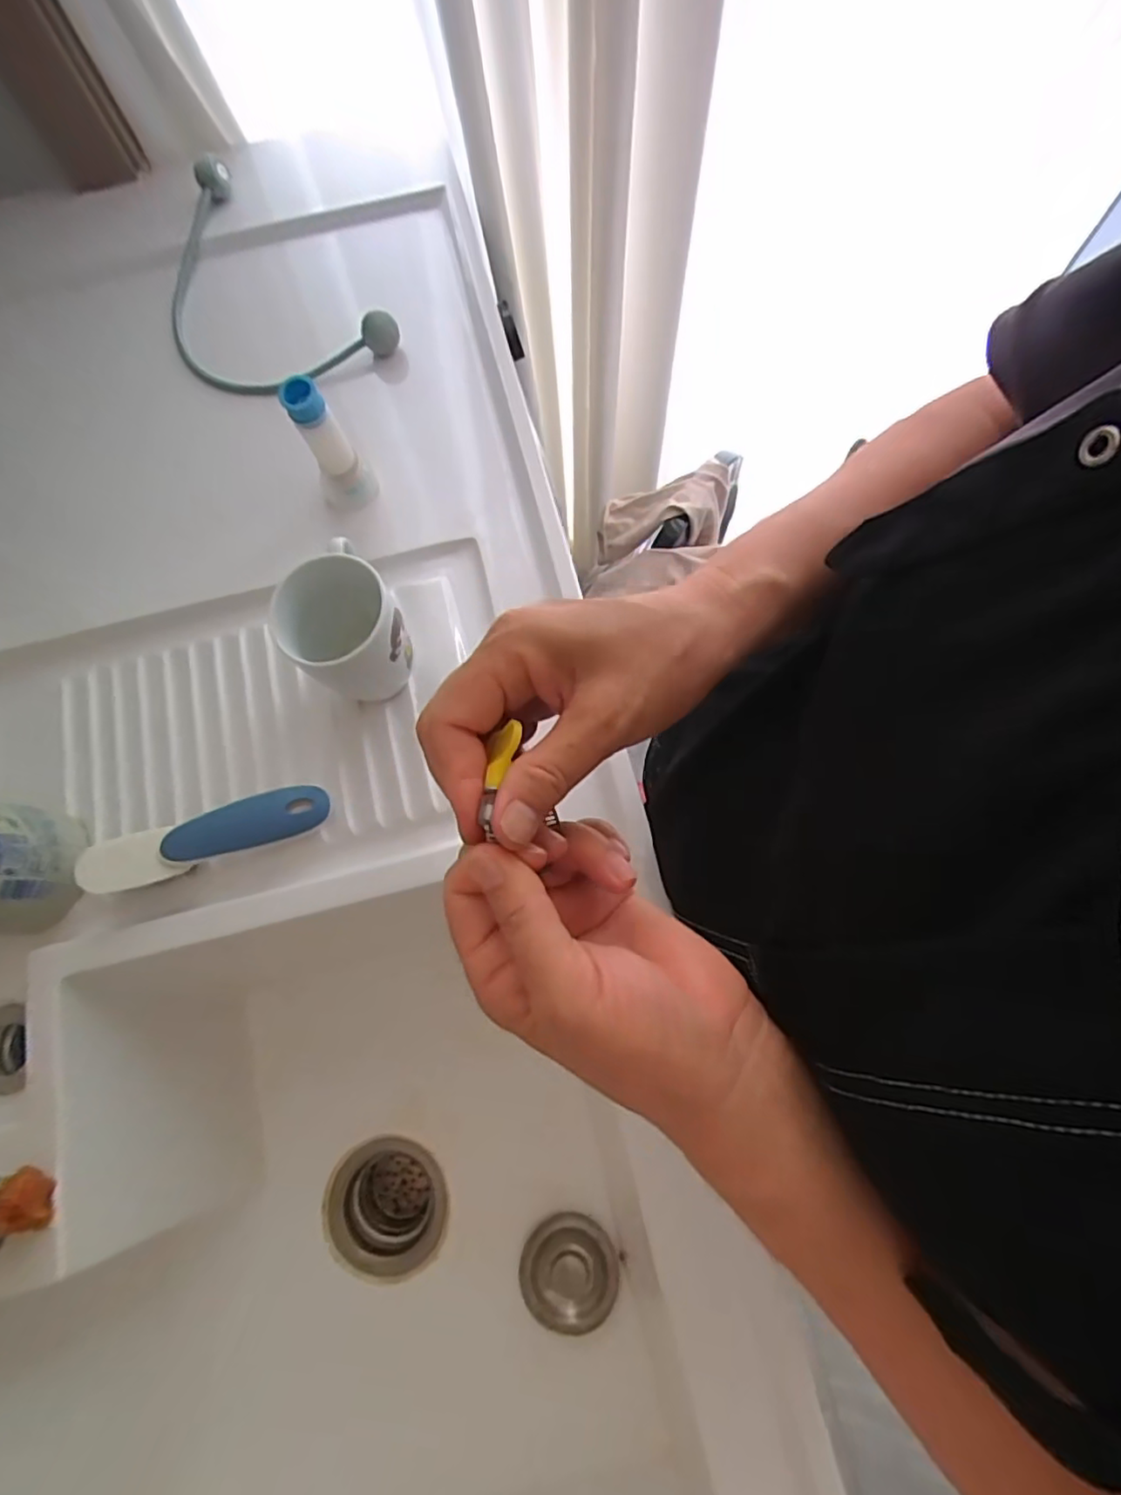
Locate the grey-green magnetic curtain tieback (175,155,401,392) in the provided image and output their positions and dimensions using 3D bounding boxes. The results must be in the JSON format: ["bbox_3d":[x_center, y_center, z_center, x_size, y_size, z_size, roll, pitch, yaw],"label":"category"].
[{"bbox_3d":[-0.301,-0.424,0.592,0.161,0.047,0.294,-42,77,-10],"label":"grey-green magnetic curtain tieback"}]

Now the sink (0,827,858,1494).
[{"bbox_3d":[-0.145,0.393,0.505,0.514,0.283,0.547,-13,73,-2],"label":"sink"}]

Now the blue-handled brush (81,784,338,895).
[{"bbox_3d":[-0.254,0.065,0.453,0.164,0.026,0.039,-19,74,-4],"label":"blue-handled brush"}]

